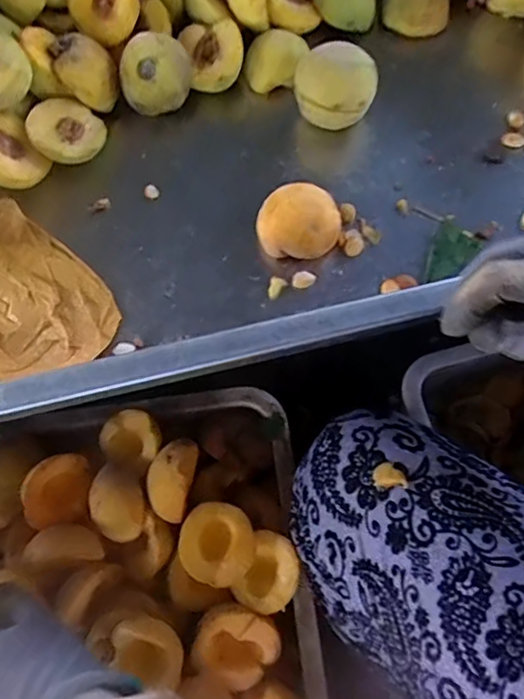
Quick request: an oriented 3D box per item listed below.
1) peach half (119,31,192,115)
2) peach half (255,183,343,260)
[{"bbox_3d":[-0.089,-0.244,0.468,0.058,0.065,0.024,-23,28,-22],"label":"peach half"},{"bbox_3d":[0.029,-0.099,0.415,0.062,0.034,0.052,11,69,6],"label":"peach half"}]

